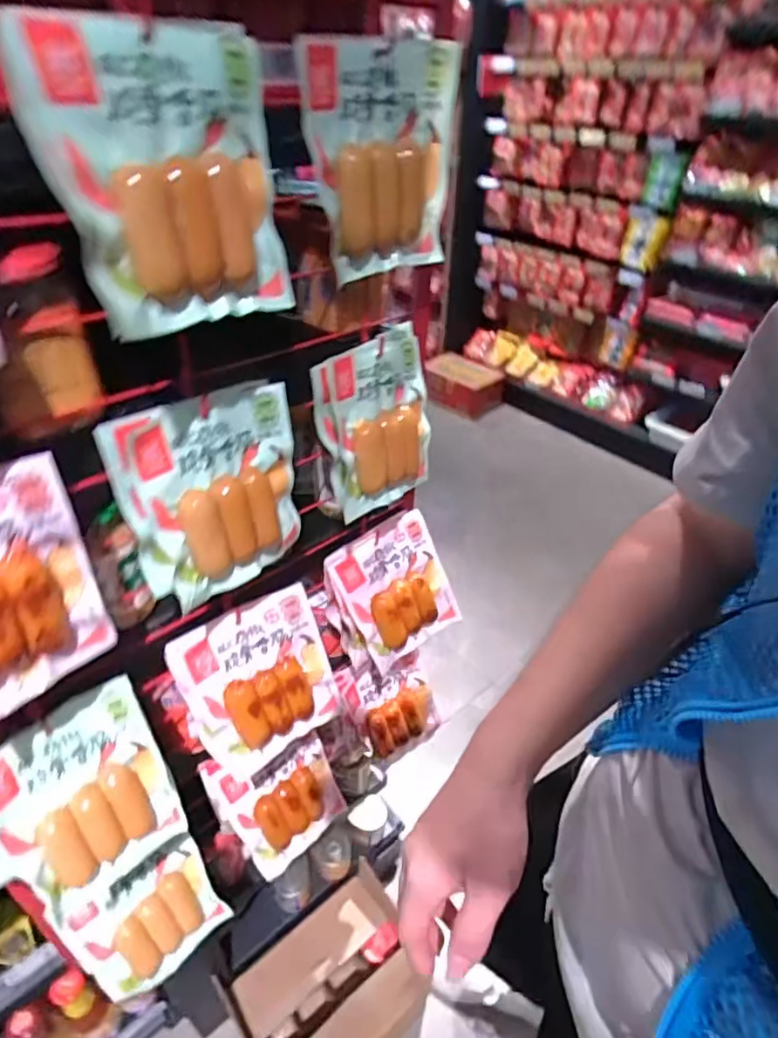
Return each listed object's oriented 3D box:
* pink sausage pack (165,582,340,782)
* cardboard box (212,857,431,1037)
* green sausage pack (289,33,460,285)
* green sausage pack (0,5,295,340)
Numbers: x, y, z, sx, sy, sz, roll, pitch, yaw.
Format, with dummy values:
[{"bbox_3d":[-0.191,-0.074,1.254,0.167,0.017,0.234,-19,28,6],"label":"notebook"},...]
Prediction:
[{"bbox_3d":[-0.120,0.153,0.553,0.133,0.146,0.028,-24,15,-25],"label":"pink sausage pack"},{"bbox_3d":[-0.101,0.823,1.026,0.291,0.229,0.216,-25,45,-31],"label":"cardboard box"},{"bbox_3d":[-0.004,-0.260,0.429,0.123,0.152,0.034,-28,54,-20],"label":"green sausage pack"},{"bbox_3d":[-0.114,-0.179,0.314,0.127,0.137,0.018,-27,33,-36],"label":"green sausage pack"}]

